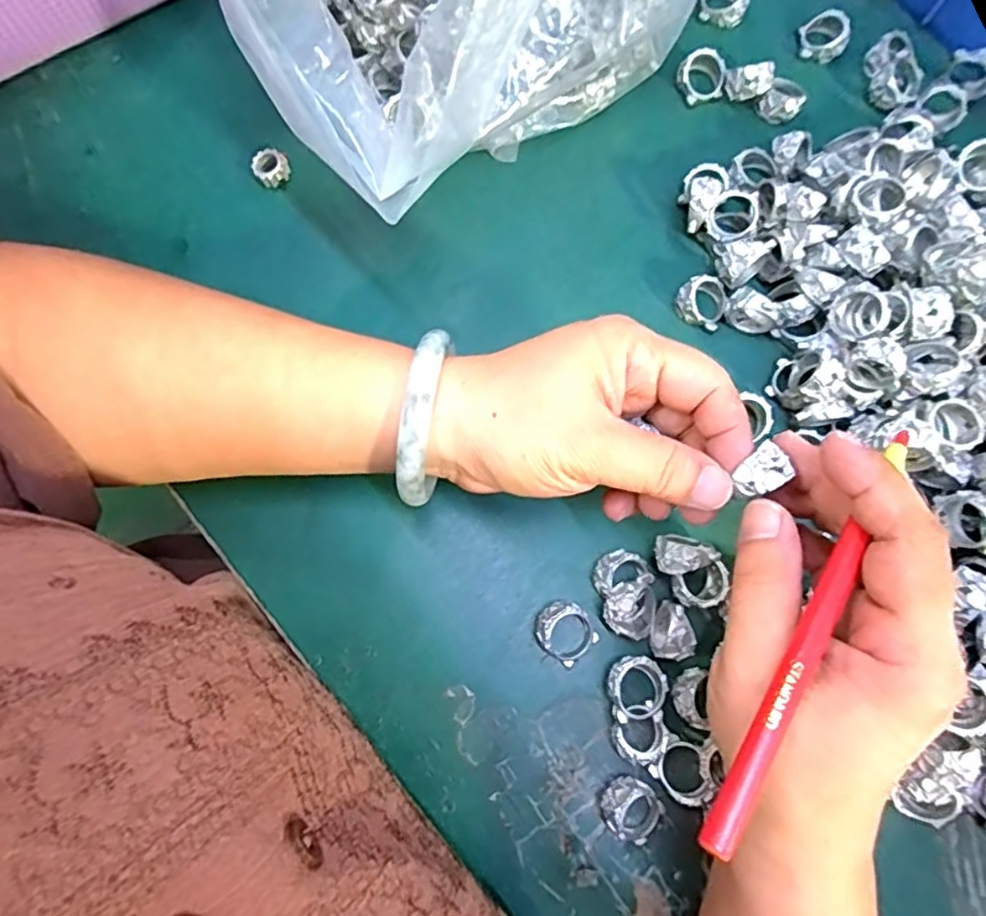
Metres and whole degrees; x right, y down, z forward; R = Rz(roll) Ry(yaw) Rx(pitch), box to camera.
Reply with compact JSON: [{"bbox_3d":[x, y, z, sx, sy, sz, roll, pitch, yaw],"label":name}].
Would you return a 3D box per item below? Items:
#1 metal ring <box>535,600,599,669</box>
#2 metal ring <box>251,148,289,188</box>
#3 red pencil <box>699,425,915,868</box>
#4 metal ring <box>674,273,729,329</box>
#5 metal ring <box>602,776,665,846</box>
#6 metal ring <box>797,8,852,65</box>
[{"bbox_3d":[0.031,0.075,0.276,0.023,0.015,0.026,-41,82,-9],"label":"metal ring"},{"bbox_3d":[-0.111,-0.145,0.319,0.017,0.011,0.016,0,78,-2],"label":"metal ring"},{"bbox_3d":[0.096,0.050,0.190,0.007,0.006,0.139,33,75,5],"label":"red pencil"},{"bbox_3d":[0.103,-0.076,0.312,0.026,0.013,0.023,7,78,0],"label":"metal ring"},{"bbox_3d":[0.057,0.144,0.261,0.022,0.014,0.026,-40,82,-9],"label":"metal ring"},{"bbox_3d":[0.182,-0.232,0.351,0.022,0.014,0.024,0,78,-2],"label":"metal ring"}]

